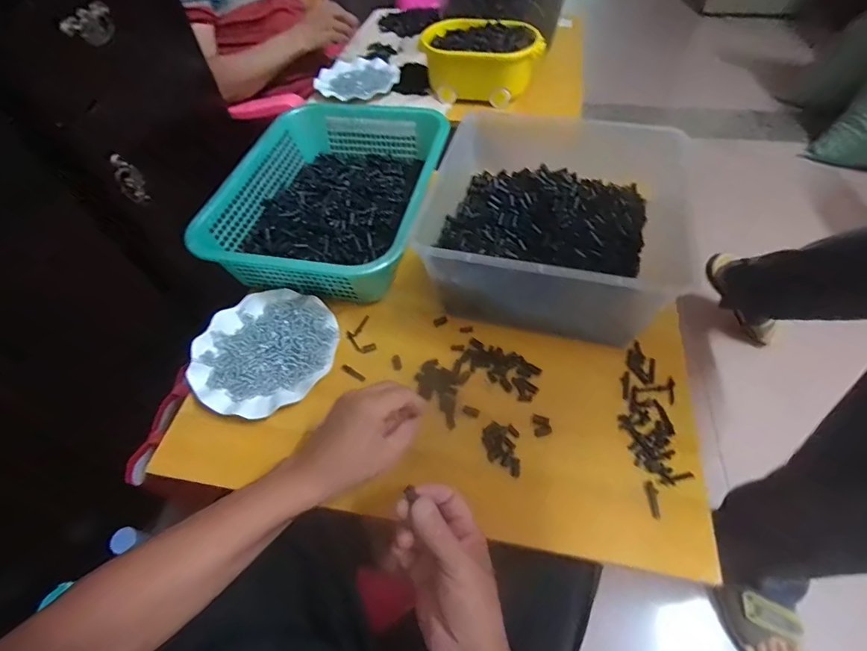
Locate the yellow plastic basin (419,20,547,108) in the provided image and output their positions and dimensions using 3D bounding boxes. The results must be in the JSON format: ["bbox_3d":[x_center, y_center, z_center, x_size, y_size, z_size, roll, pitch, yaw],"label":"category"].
[{"bbox_3d":[0.098,-0.555,0.902,0.239,0.097,0.154,-2,54,3],"label":"yellow plastic basin"}]

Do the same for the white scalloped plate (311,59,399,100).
[{"bbox_3d":[-0.178,-0.565,0.994,0.179,0.034,0.182,-2,54,3],"label":"white scalloped plate"}]

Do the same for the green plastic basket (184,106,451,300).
[{"bbox_3d":[-0.149,-0.210,0.664,0.288,0.088,0.399,8,55,9],"label":"green plastic basket"}]

